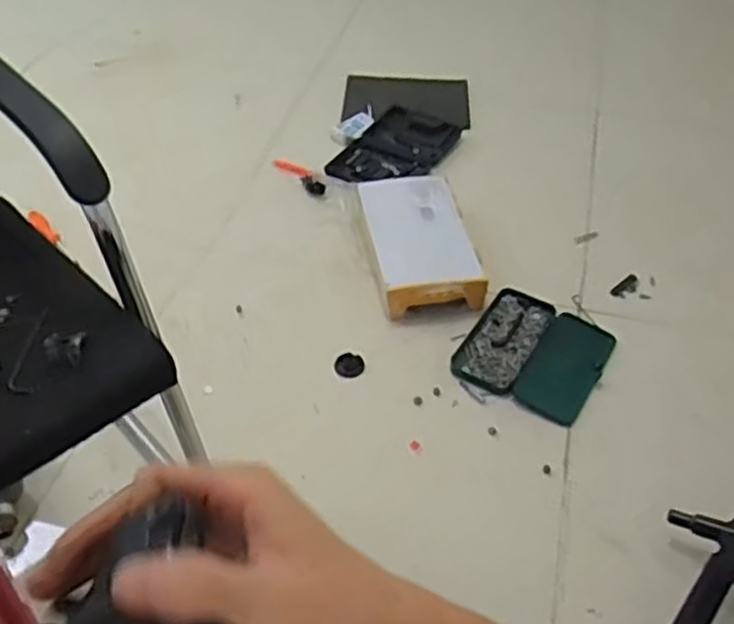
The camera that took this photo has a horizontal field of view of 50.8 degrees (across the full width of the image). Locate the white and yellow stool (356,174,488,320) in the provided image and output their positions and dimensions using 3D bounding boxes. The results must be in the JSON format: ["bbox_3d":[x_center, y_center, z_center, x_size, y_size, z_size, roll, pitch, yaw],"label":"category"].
[{"bbox_3d":[0.108,-0.145,1.575,0.205,0.087,0.336,-7,45,-9],"label":"white and yellow stool"}]

